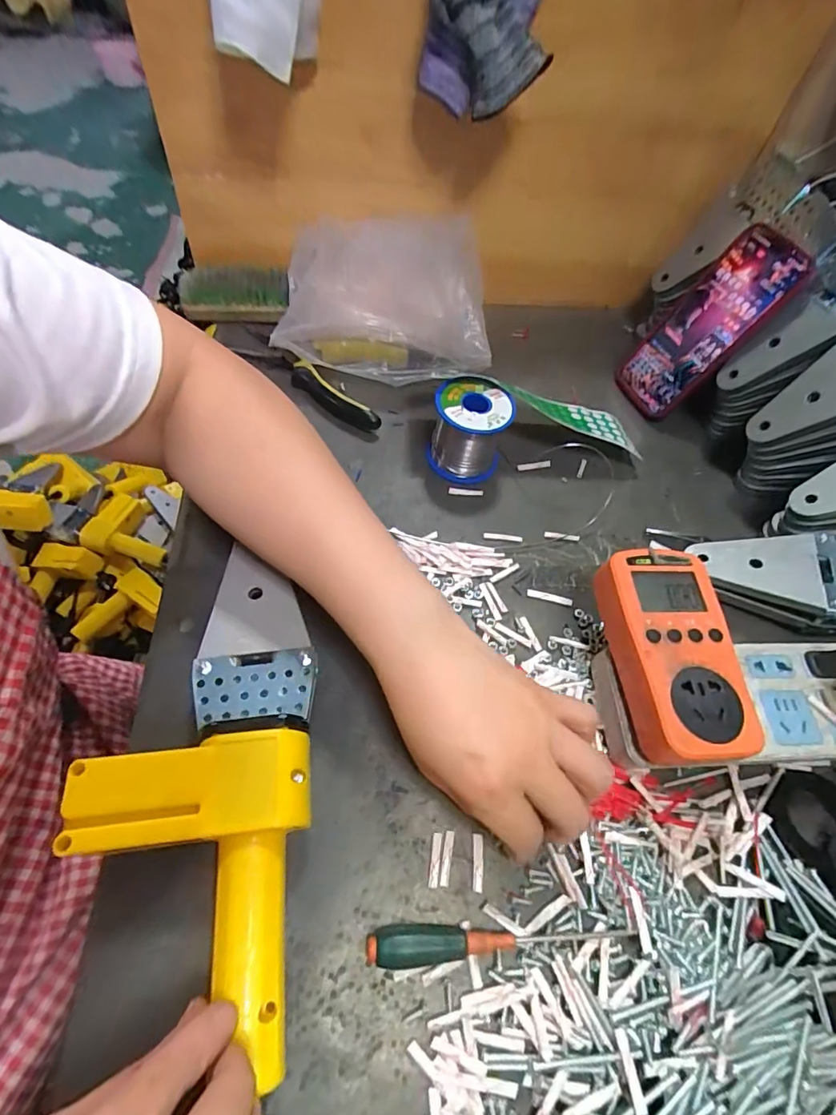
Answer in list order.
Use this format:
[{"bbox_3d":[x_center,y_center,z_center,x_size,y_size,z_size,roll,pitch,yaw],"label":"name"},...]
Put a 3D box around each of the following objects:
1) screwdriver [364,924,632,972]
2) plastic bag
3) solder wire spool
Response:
[{"bbox_3d":[0.045,0.204,0.263,0.142,0.014,0.018,3,57,-3],"label":"screwdriver"},{"bbox_3d":[-0.035,-0.247,0.490,0.201,0.096,0.129,-5,58,-8],"label":"plastic bag"},{"bbox_3d":[0.043,-0.110,0.434,0.064,0.062,0.061,14,57,4],"label":"solder wire spool"}]

